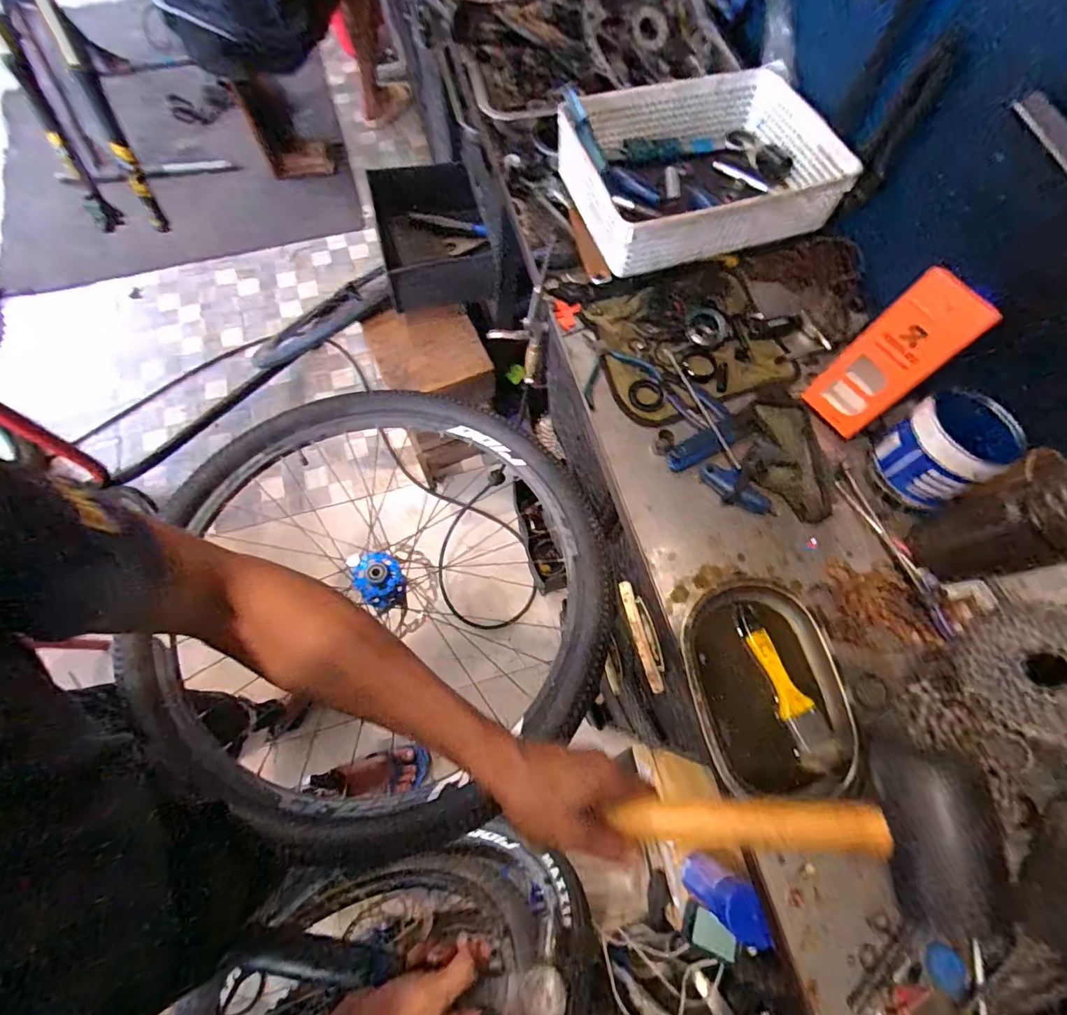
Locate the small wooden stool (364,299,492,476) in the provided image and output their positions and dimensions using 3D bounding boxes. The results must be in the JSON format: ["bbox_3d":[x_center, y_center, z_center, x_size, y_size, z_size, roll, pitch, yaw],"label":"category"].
[{"bbox_3d":[-0.257,-0.314,1.375,0.251,0.407,0.254,-22,72,-9],"label":"small wooden stool"}]

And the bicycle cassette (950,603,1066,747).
[{"bbox_3d":[0.496,0.160,0.482,0.127,0.033,0.126,-4,84,42],"label":"bicycle cassette"}]

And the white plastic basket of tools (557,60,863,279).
[{"bbox_3d":[0.223,-0.456,0.697,0.328,0.111,0.253,-17,71,-7],"label":"white plastic basket of tools"}]

